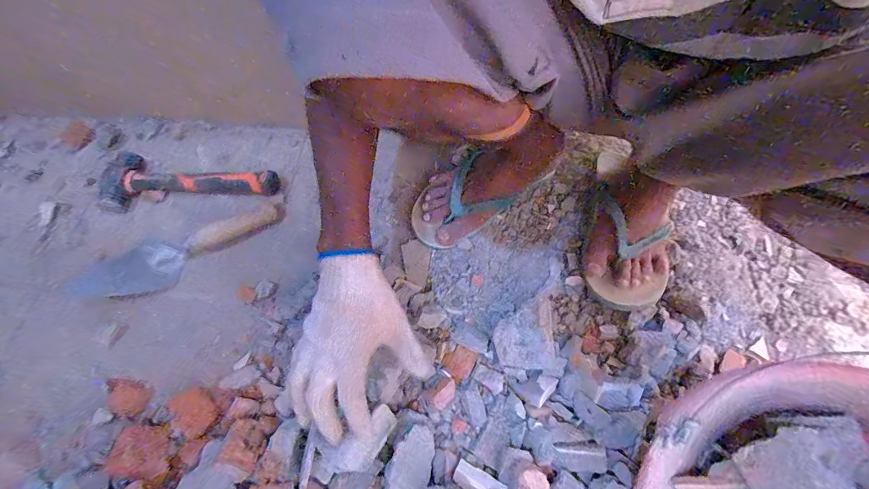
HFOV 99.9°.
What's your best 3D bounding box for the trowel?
[{"bbox_3d":[-0.370,0.013,0.546,0.283,0.038,0.069,-26,66,-11],"label":"trowel"}]

